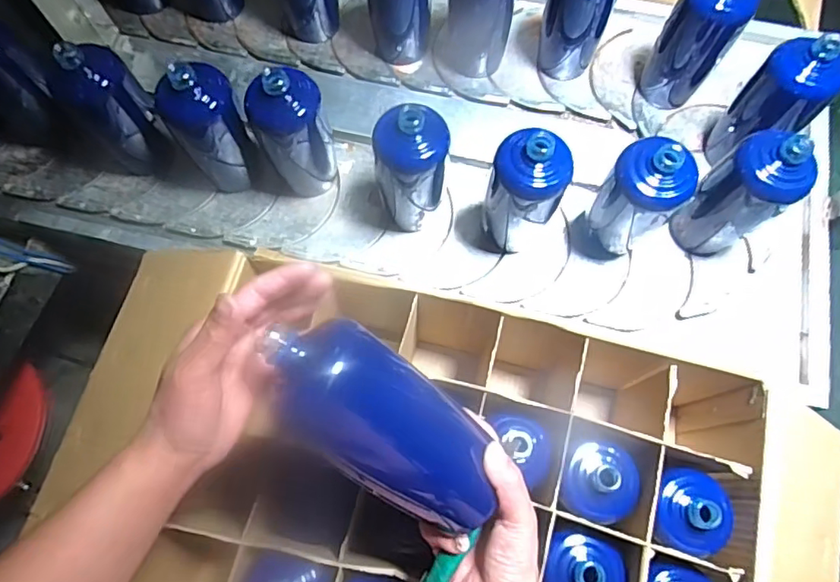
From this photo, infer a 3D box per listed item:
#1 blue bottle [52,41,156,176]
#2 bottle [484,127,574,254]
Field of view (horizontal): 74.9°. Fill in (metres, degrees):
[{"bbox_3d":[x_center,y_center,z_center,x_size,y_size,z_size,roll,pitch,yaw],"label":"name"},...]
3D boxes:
[{"bbox_3d":[-0.373,-0.216,0.658,0.088,0.181,0.064,-44,78,-13],"label":"blue bottle"},{"bbox_3d":[0.116,-0.108,0.614,0.082,0.178,0.066,29,74,8],"label":"bottle"}]

